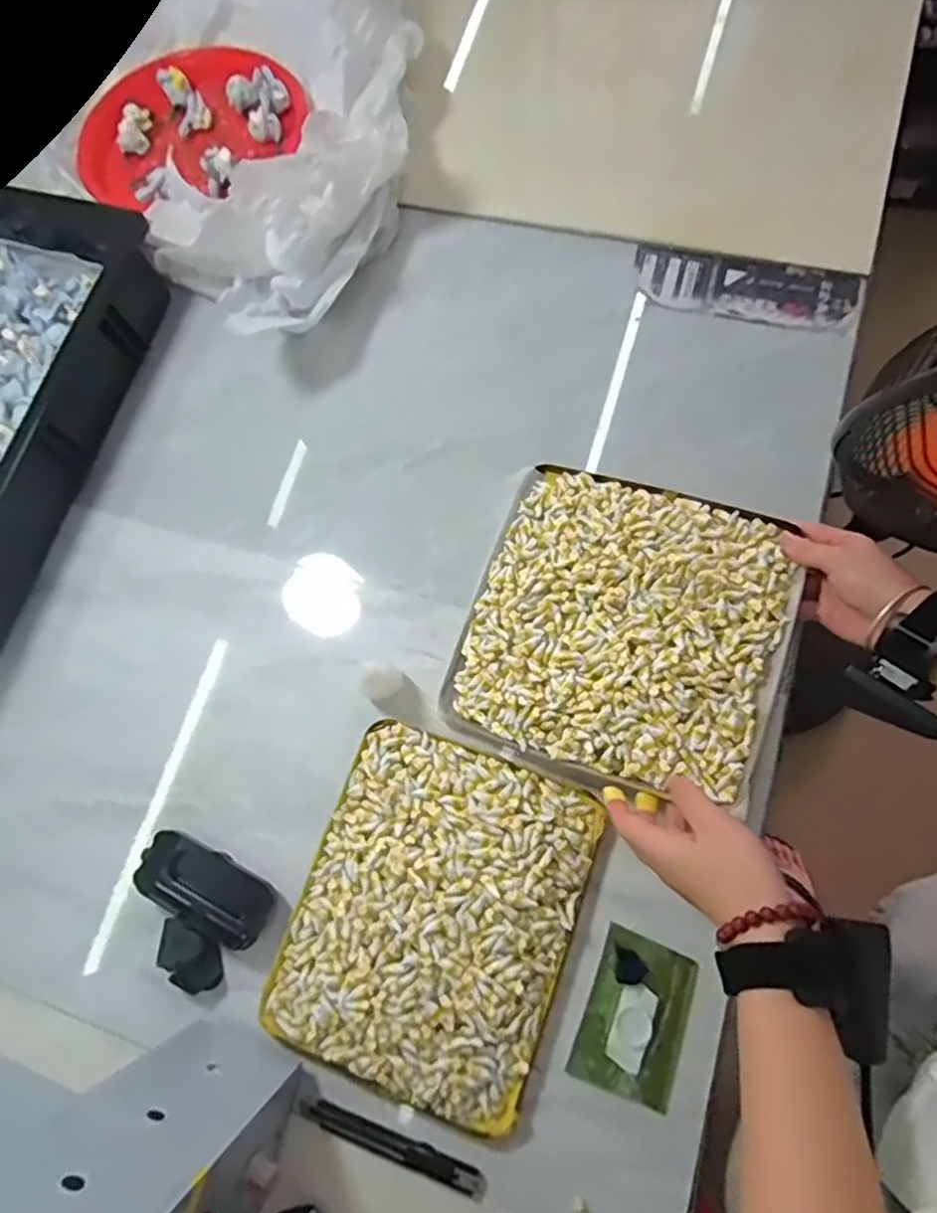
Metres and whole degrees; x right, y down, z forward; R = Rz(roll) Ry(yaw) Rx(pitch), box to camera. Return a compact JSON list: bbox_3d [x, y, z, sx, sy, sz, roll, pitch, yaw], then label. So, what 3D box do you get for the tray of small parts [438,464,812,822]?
[{"bbox_3d":[0.122,0.012,0.523,0.238,0.023,0.237,19,77,19],"label":"tray of small parts"}]

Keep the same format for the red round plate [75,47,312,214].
[{"bbox_3d":[-0.295,-0.496,0.697,0.195,0.039,0.218,32,80,11],"label":"red round plate"}]

